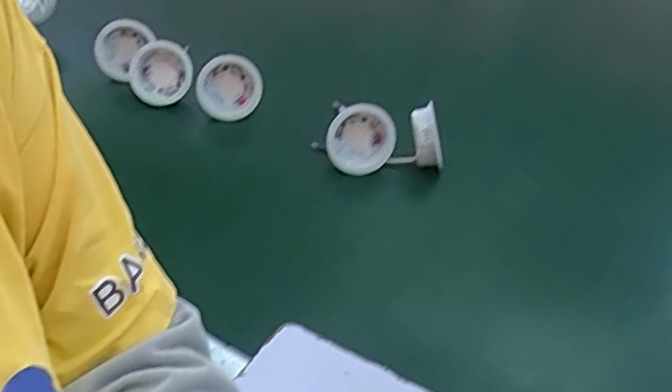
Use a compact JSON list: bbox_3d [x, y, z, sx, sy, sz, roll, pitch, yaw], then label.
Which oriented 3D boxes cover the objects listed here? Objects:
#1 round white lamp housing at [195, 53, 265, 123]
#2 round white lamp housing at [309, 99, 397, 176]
[{"bbox_3d":[-0.127,-0.128,0.754,0.075,0.069,0.026,-3,36,-13],"label":"round white lamp housing"},{"bbox_3d":[0.026,-0.062,0.692,0.080,0.073,0.040,17,7,13],"label":"round white lamp housing"}]

